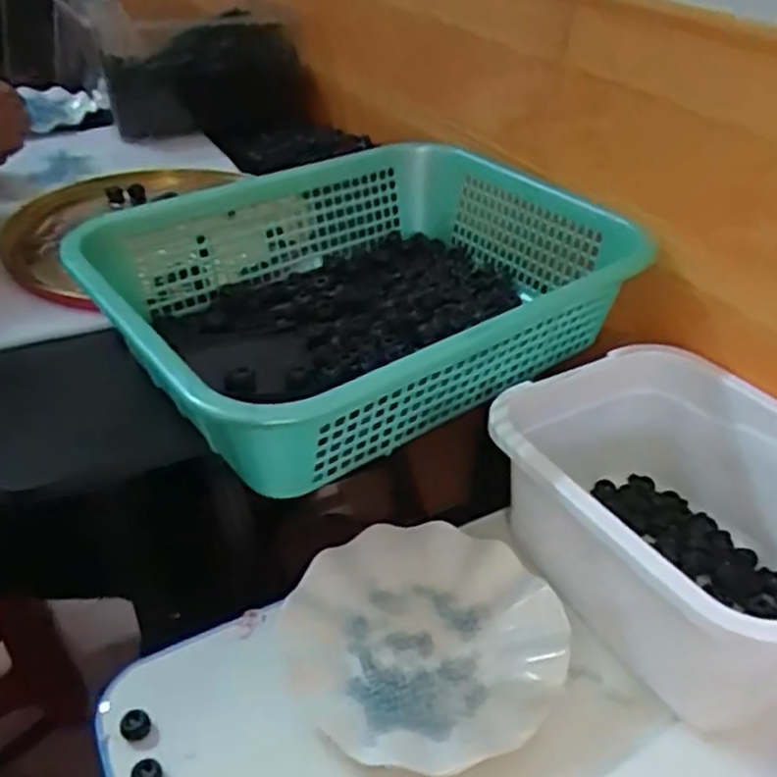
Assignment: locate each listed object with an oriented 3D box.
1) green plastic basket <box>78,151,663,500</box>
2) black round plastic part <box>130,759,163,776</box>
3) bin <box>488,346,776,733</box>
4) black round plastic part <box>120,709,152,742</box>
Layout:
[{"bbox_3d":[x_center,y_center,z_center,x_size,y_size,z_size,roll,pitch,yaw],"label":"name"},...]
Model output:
[{"bbox_3d":[-0.022,-0.081,0.594,0.379,0.095,0.302,-24,44,-29],"label":"green plastic basket"},{"bbox_3d":[-0.141,0.223,0.437,0.017,0.014,0.015,-18,41,-23],"label":"black round plastic part"},{"bbox_3d":[0.200,0.091,0.516,0.184,0.121,0.254,-19,41,-24],"label":"bin"},{"bbox_3d":[-0.156,0.206,0.464,0.018,0.008,0.018,0,37,0],"label":"black round plastic part"}]

